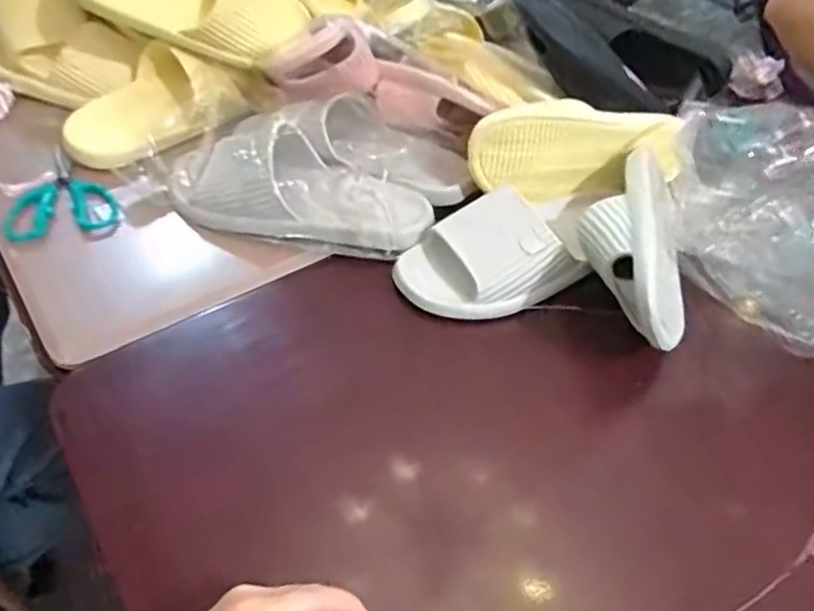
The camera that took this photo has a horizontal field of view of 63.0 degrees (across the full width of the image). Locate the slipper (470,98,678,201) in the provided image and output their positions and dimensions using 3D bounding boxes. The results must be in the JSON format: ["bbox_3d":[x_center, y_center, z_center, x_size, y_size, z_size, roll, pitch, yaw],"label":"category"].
[{"bbox_3d":[0.177,-0.166,0.700,0.232,0.081,0.062,-6,47,-9],"label":"slipper"}]

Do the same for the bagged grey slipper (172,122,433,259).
[{"bbox_3d":[-0.112,-0.121,0.669,0.272,0.068,0.109,10,46,6],"label":"bagged grey slipper"}]

